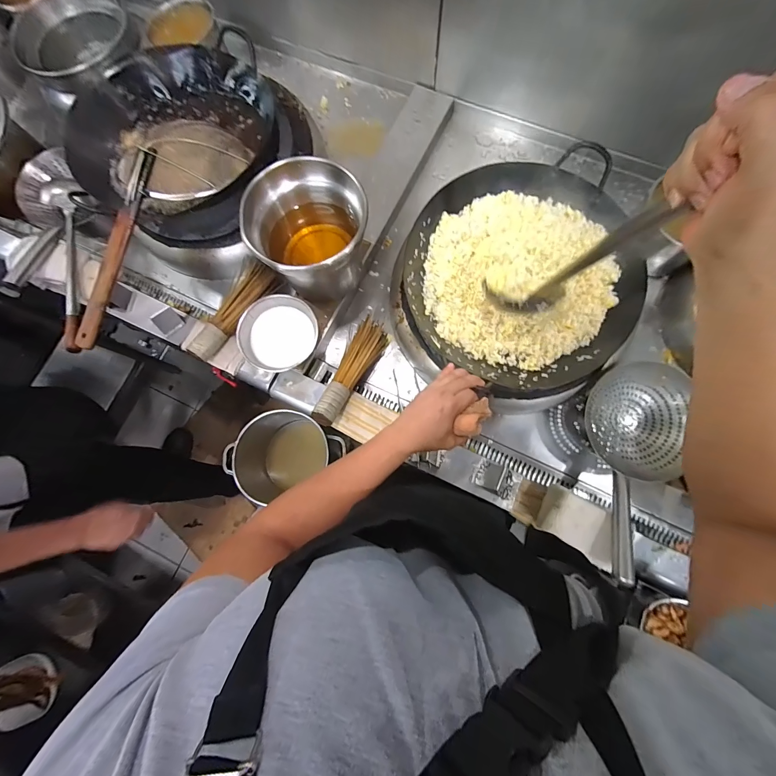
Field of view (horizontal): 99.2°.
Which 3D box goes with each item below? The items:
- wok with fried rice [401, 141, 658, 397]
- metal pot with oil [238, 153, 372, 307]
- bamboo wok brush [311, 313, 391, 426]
[{"bbox_3d":[0.246,-0.196,0.639,0.401,0.118,0.396,-7,79,-1],"label":"wok with fried rice"},{"bbox_3d":[-0.157,-0.302,0.703,0.213,0.246,0.196,0,79,0],"label":"metal pot with oil"},{"bbox_3d":[-0.081,-0.041,0.741,0.074,0.038,0.269,25,63,5],"label":"bamboo wok brush"}]

